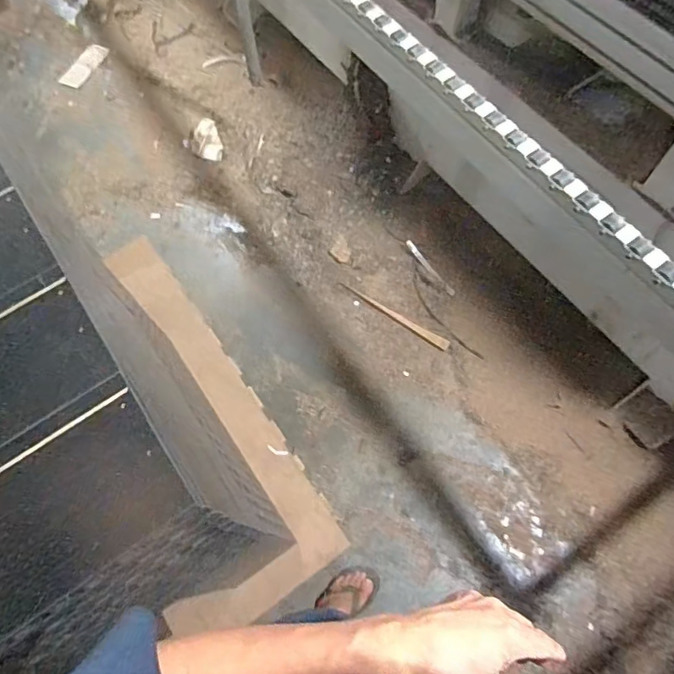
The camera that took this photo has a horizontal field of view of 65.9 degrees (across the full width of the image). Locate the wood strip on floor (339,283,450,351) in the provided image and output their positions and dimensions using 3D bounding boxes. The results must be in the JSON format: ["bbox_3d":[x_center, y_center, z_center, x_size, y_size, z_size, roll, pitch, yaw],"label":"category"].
[{"bbox_3d":[0.181,-0.075,1.674,0.404,0.015,0.034,33,72,15],"label":"wood strip on floor"}]

